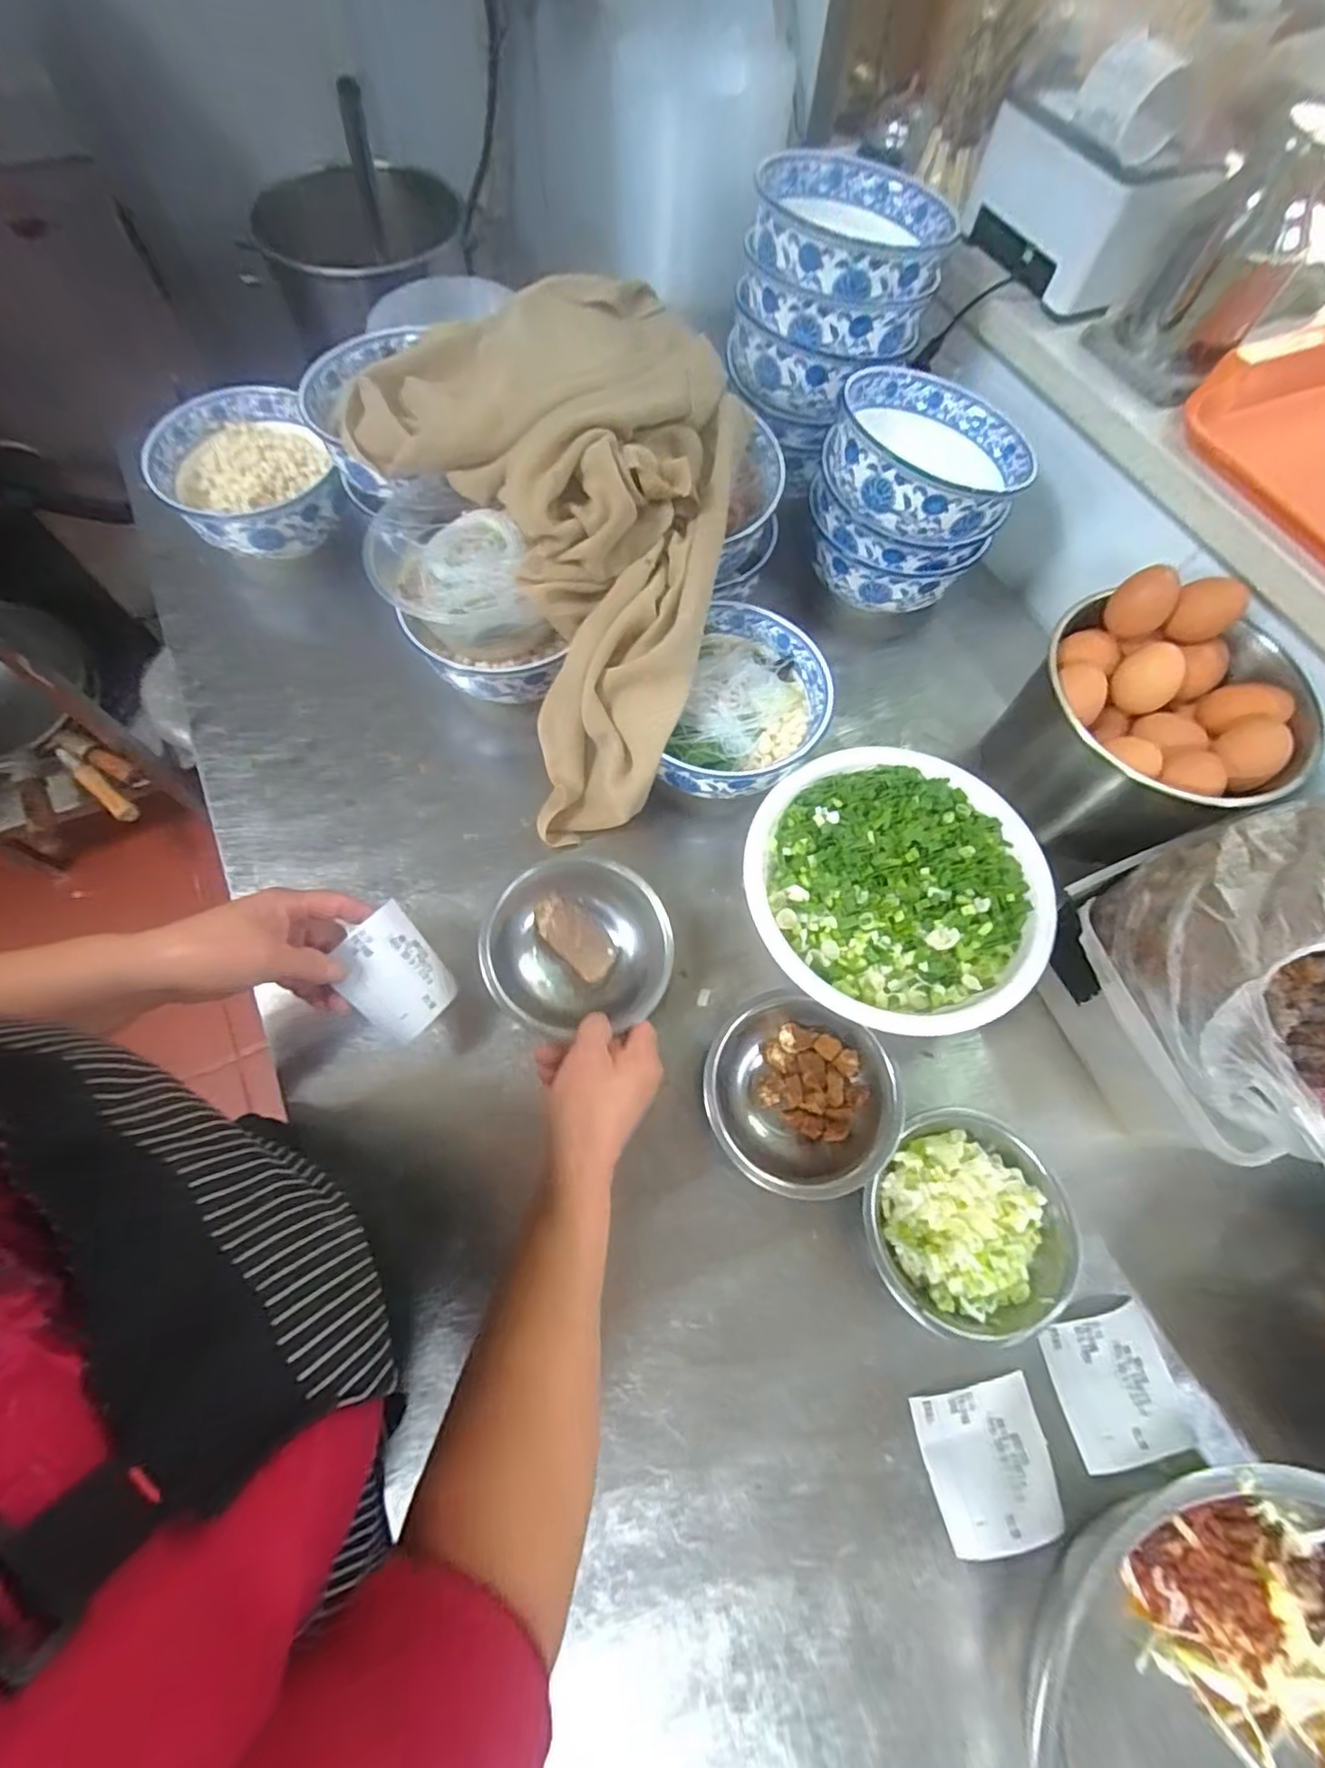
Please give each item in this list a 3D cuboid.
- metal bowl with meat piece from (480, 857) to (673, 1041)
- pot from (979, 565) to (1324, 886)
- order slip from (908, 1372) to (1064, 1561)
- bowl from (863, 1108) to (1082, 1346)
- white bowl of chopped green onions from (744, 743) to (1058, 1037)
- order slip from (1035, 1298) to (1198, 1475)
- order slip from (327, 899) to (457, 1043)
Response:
[{"bbox_3d":[-0.060,0.047,0.464,0.130,0.040,0.117,-9,68,-6],"label":"metal bowl with meat piece"},{"bbox_3d":[0.368,-0.115,0.512,0.177,0.144,0.186,1,67,-2],"label":"pot"},{"bbox_3d":[0.196,0.346,0.383,0.074,0.011,0.074,-10,68,-6],"label":"order slip"},{"bbox_3d":[0.195,0.220,0.418,0.125,0.042,0.123,1,67,-2],"label":"bowl"},{"bbox_3d":[0.175,0.007,0.496,0.203,0.066,0.211,1,67,-2],"label":"white bowl of chopped green onions"},{"bbox_3d":[0.283,0.312,0.401,0.076,0.009,0.076,-12,68,-7],"label":"order slip"},{"bbox_3d":[-0.177,0.061,0.430,0.075,0.015,0.068,41,70,-14],"label":"order slip"}]

